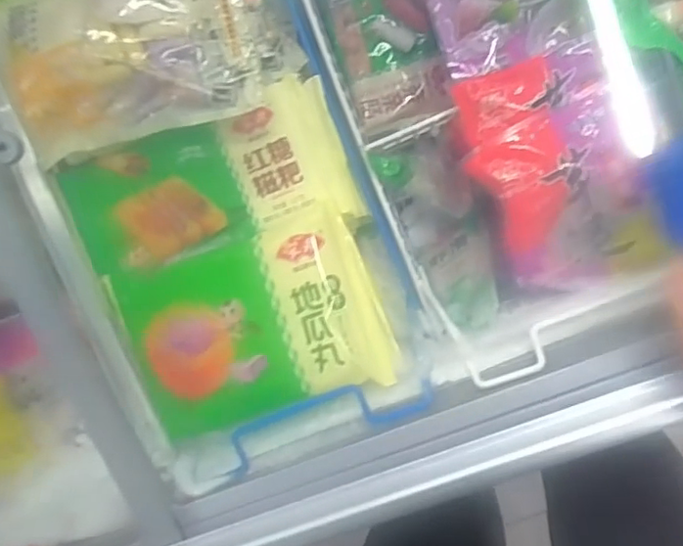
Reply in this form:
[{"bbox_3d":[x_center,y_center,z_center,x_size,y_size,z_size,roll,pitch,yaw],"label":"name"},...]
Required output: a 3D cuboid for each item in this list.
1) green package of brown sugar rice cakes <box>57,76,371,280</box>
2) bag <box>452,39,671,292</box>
[{"bbox_3d":[-0.121,-0.079,0.566,0.258,0.060,0.149,-20,96,3],"label":"green package of brown sugar rice cakes"},{"bbox_3d":[0.209,-0.094,0.540,0.154,0.061,0.220,-19,96,7],"label":"bag"}]

